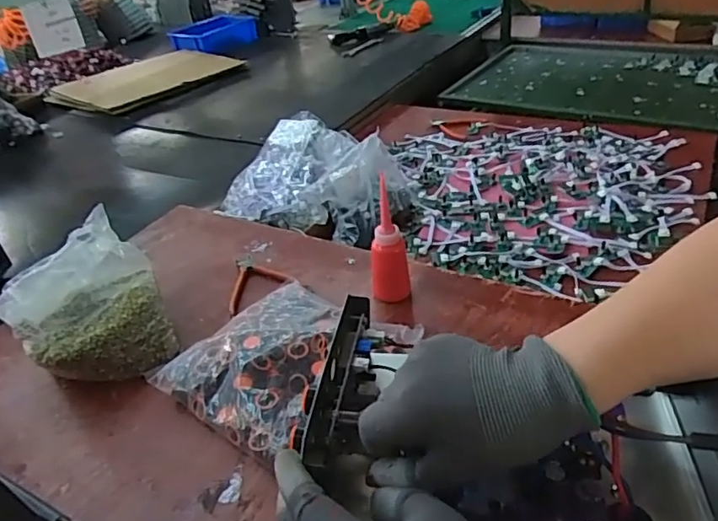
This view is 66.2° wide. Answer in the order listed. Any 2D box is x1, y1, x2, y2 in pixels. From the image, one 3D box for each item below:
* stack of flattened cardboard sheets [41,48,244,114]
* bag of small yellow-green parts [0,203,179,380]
[{"bbox_3d":[-0.660,-0.578,1.753,0.538,0.034,0.389,-30,42,-29],"label":"stack of flattened cardboard sheets"},{"bbox_3d":[-0.317,0.045,0.645,0.153,0.135,0.156,-20,37,-18],"label":"bag of small yellow-green parts"}]

